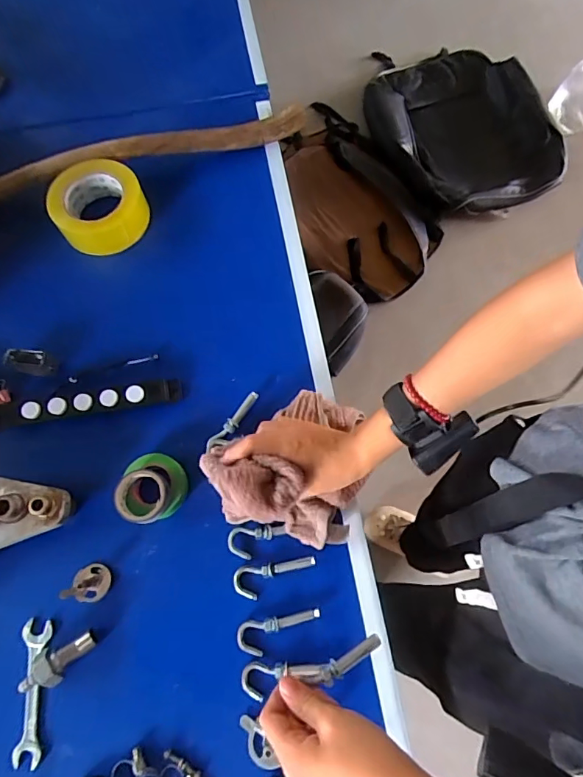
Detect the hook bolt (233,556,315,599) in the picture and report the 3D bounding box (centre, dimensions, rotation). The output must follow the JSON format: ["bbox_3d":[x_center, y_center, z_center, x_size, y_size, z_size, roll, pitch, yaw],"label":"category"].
[{"bbox_3d":[-0.017,0.200,0.508,0.086,0.009,0.032,-7,70,-3],"label":"hook bolt"}]

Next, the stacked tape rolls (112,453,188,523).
[{"bbox_3d":[-0.155,0.107,0.527,0.073,0.039,0.077,0,70,0],"label":"stacked tape rolls"}]

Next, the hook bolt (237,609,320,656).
[{"bbox_3d":[-0.012,0.246,0.486,0.084,0.008,0.031,-9,70,-3],"label":"hook bolt"}]

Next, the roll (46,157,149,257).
[{"bbox_3d":[-0.257,-0.245,0.649,0.120,0.057,0.119,0,70,1],"label":"roll"}]

